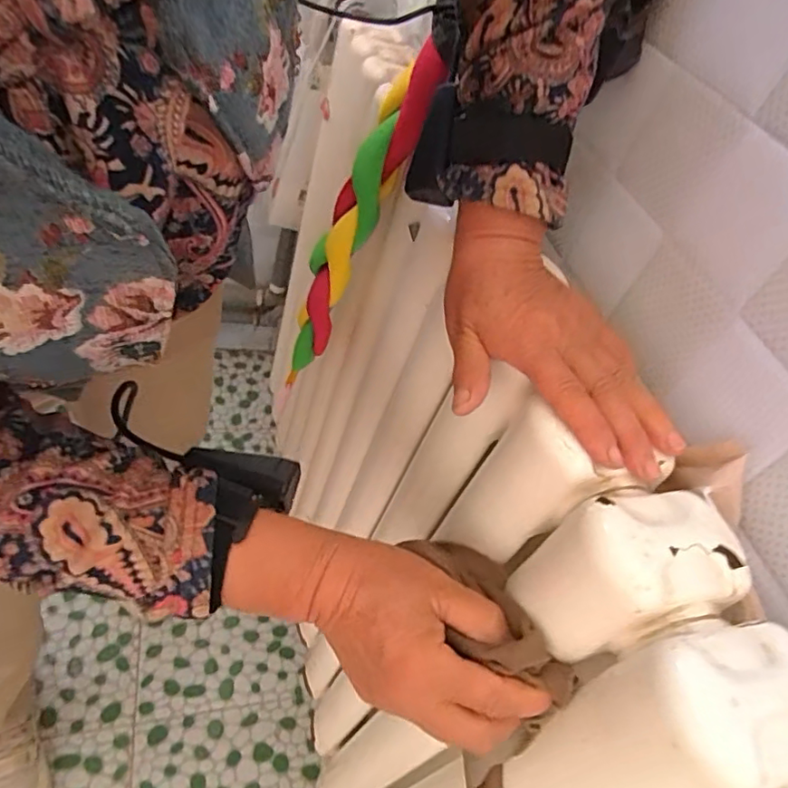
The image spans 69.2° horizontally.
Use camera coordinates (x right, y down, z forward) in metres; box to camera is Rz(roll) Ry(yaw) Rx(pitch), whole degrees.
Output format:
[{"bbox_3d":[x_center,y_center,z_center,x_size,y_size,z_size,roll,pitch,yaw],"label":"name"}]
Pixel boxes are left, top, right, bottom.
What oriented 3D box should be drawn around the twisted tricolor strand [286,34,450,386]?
[{"bbox_3d":[-0.045,-0.151,0.530,0.054,0.327,0.031,46,41,19],"label":"twisted tricolor strand"}]

